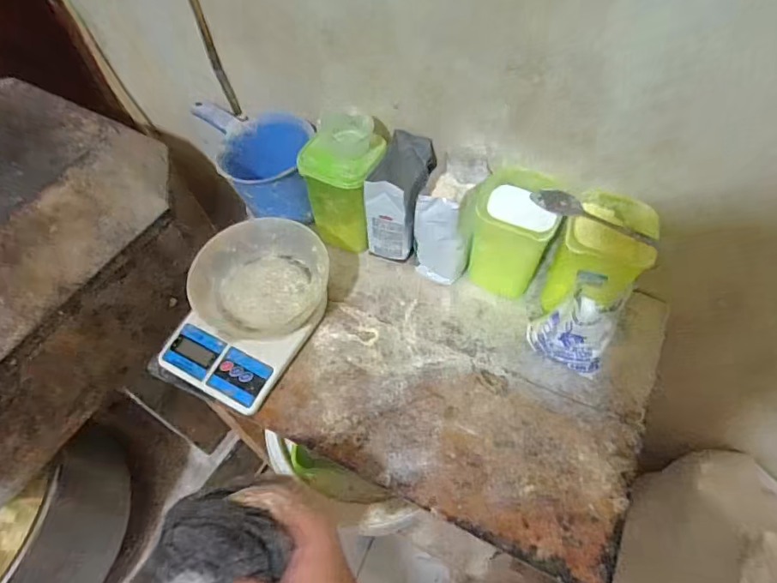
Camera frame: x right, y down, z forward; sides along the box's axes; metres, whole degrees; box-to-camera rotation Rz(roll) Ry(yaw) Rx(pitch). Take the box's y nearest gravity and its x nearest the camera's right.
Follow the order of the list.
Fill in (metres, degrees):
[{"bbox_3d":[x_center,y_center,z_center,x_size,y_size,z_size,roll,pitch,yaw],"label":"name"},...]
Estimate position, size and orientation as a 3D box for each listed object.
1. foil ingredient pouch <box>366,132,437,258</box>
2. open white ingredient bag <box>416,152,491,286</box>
[{"bbox_3d":[0.016,-0.125,0.666,0.078,0.143,0.103,13,58,9],"label":"foil ingredient pouch"},{"bbox_3d":[0.082,-0.092,0.651,0.072,0.146,0.108,18,59,12],"label":"open white ingredient bag"}]

